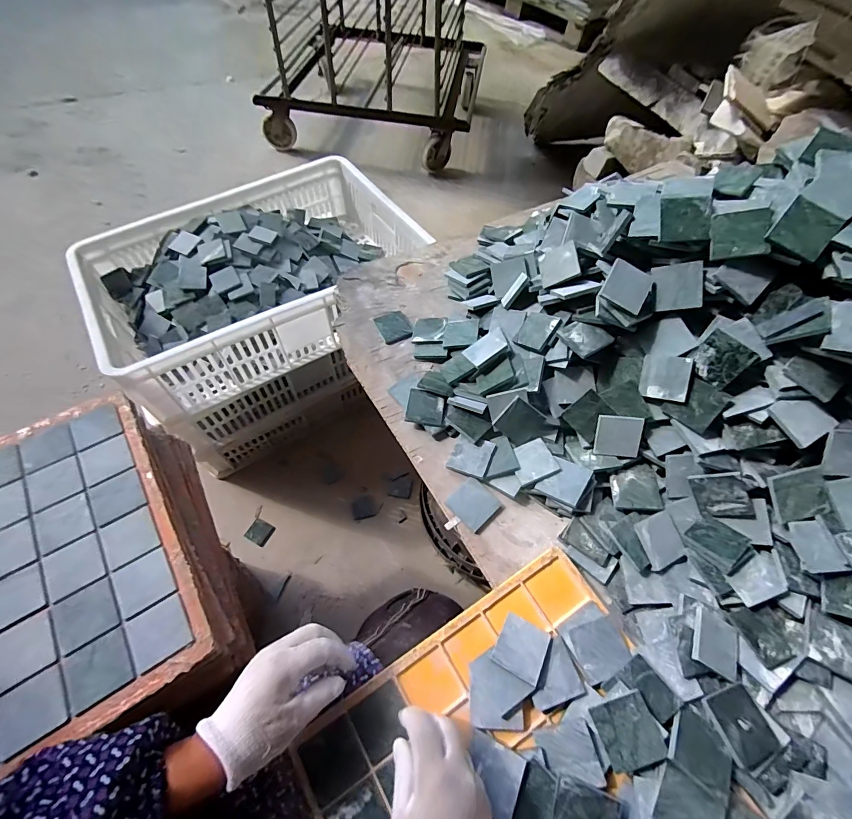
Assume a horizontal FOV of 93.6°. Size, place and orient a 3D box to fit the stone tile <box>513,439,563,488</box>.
[{"bbox_3d":[0.130,0.062,0.483,0.050,0.004,0.050,-23,53,4],"label":"stone tile"}]

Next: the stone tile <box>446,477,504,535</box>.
[{"bbox_3d":[0.058,0.113,0.474,0.052,0.006,0.049,42,65,18],"label":"stone tile"}]

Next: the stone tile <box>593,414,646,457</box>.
[{"bbox_3d":[0.229,0.032,0.476,0.049,0.050,0.005,8,18,17],"label":"stone tile"}]

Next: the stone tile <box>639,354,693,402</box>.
[{"bbox_3d":[0.274,-0.037,0.459,0.049,0.049,0.005,16,10,43],"label":"stone tile"}]

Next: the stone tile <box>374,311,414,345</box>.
[{"bbox_3d":[-0.048,-0.127,0.619,0.050,0.004,0.054,-23,64,-16],"label":"stone tile"}]

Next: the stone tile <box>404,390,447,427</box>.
[{"bbox_3d":[0.001,-0.003,0.529,0.051,0.007,0.048,9,63,3],"label":"stone tile"}]

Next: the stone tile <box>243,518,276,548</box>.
[{"bbox_3d":[-0.377,0.279,0.908,0.050,0.004,0.048,32,52,-5],"label":"stone tile"}]

